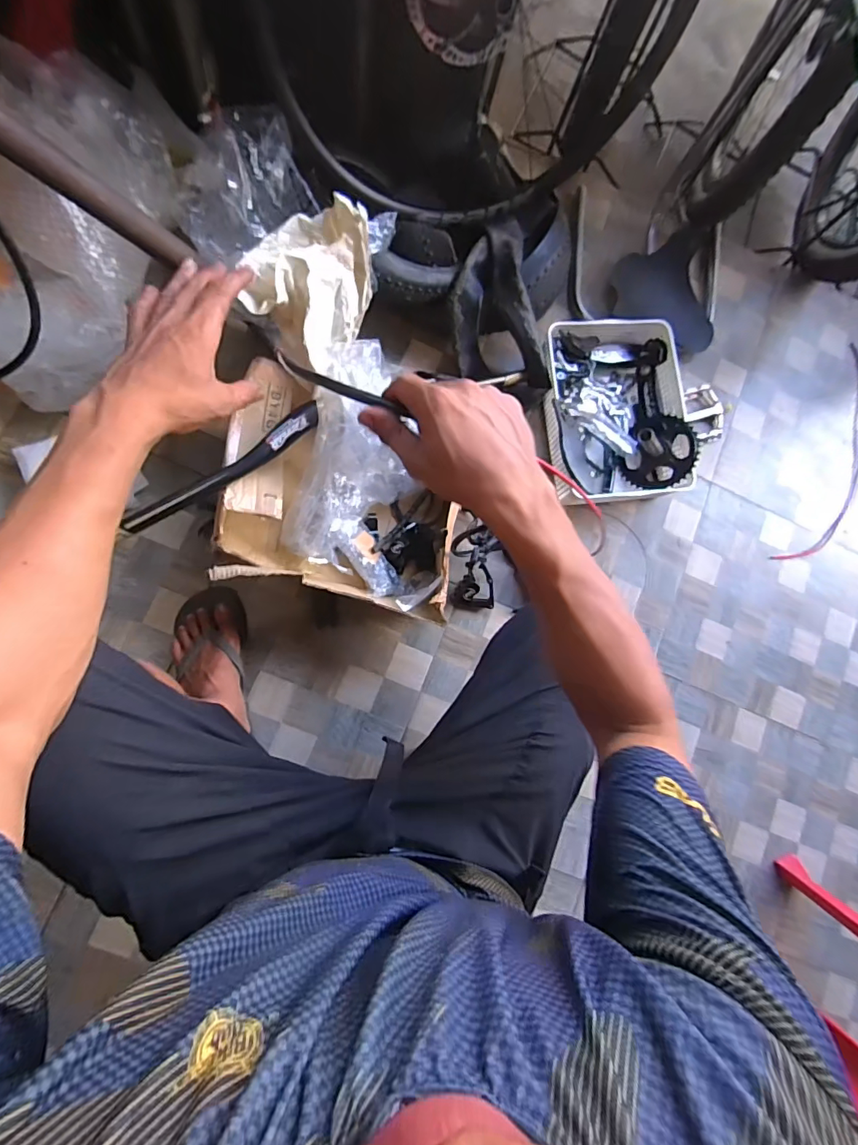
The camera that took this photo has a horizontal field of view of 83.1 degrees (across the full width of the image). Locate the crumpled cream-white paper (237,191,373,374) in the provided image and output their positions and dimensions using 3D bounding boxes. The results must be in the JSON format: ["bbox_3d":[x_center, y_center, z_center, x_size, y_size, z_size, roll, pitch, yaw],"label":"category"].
[{"bbox_3d":[-0.151,-0.391,0.656,0.128,0.098,0.190,33,80,-4],"label":"crumpled cream-white paper"}]

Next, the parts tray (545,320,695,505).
[{"bbox_3d":[0.345,-0.304,0.909,0.262,0.094,0.330,-5,86,-9],"label":"parts tray"}]

